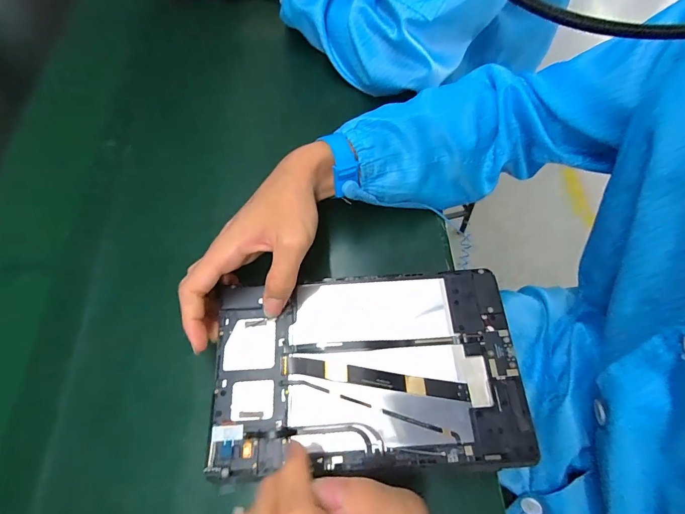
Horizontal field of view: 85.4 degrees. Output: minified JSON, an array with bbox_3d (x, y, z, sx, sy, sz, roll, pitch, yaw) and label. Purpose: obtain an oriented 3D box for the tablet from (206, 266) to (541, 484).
[{"bbox_3d":[0.018,0.088,0.300,0.238,0.013,0.150,-3,64,-1],"label":"tablet"}]

